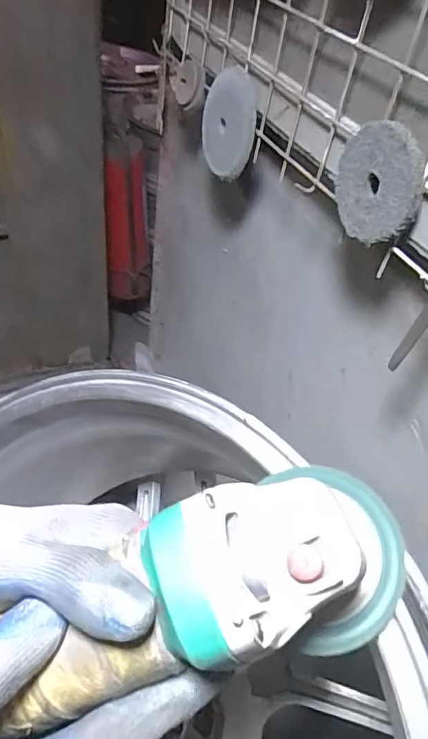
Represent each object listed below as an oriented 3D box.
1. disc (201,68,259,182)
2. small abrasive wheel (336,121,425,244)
[{"bbox_3d":[0.015,-0.270,0.565,0.009,0.102,0.095,-19,7,-38],"label":"disc"},{"bbox_3d":[0.124,-0.141,0.386,0.016,0.080,0.084,-13,48,-17],"label":"small abrasive wheel"}]

